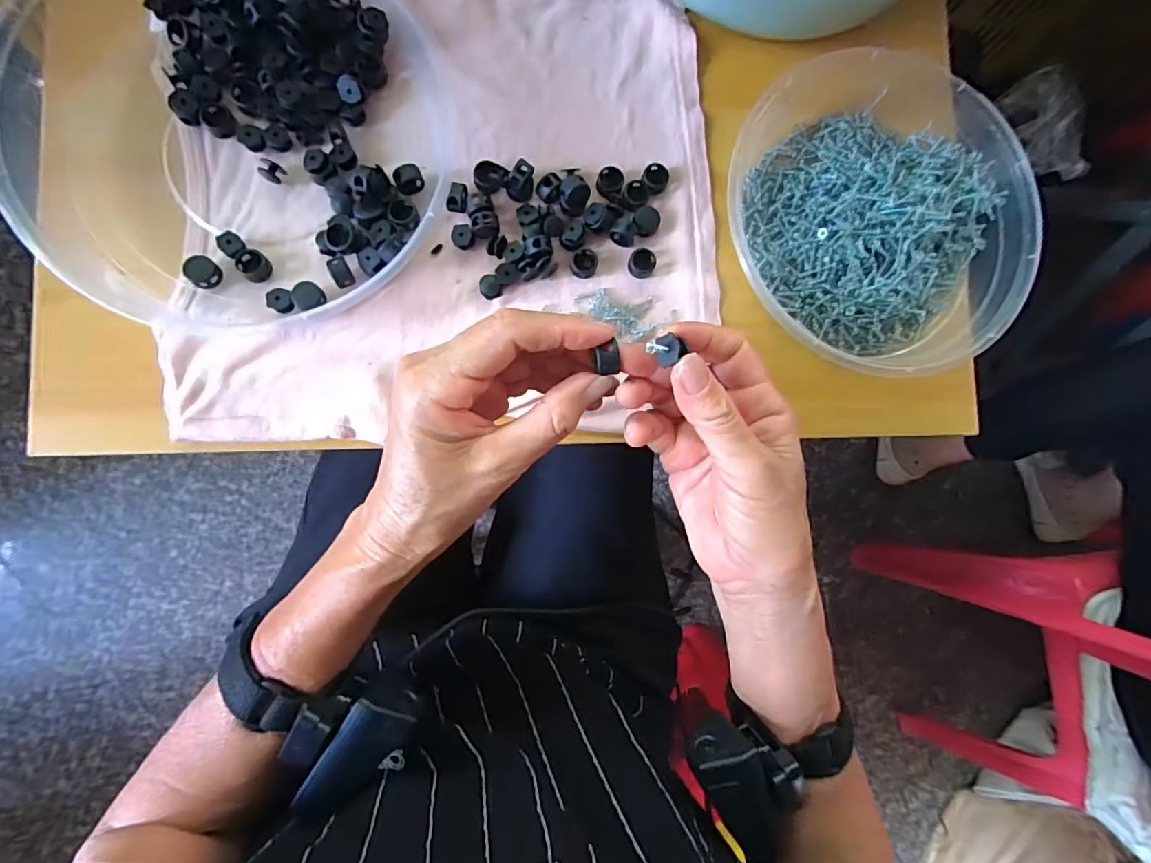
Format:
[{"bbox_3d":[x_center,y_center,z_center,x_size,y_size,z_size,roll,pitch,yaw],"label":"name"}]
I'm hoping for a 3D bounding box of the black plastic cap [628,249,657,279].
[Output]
[{"bbox_3d":[0.043,-0.108,0.328,0.017,0.009,0.020,33,82,-4],"label":"black plastic cap"}]

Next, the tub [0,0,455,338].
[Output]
[{"bbox_3d":[-0.191,-0.179,0.294,0.228,0.045,0.245,6,85,-7],"label":"tub"}]

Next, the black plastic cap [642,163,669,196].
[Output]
[{"bbox_3d":[0.052,-0.165,0.334,0.019,0.008,0.017,-28,90,-8],"label":"black plastic cap"}]

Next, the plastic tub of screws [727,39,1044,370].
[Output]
[{"bbox_3d":[0.202,-0.145,0.338,0.211,0.038,0.190,33,83,-4],"label":"plastic tub of screws"}]

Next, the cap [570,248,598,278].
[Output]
[{"bbox_3d":[0.006,-0.106,0.324,0.016,0.008,0.018,21,84,-5],"label":"cap"}]

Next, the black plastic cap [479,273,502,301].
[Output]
[{"bbox_3d":[-0.053,-0.090,0.318,0.012,0.007,0.015,-41,92,-8],"label":"black plastic cap"}]

